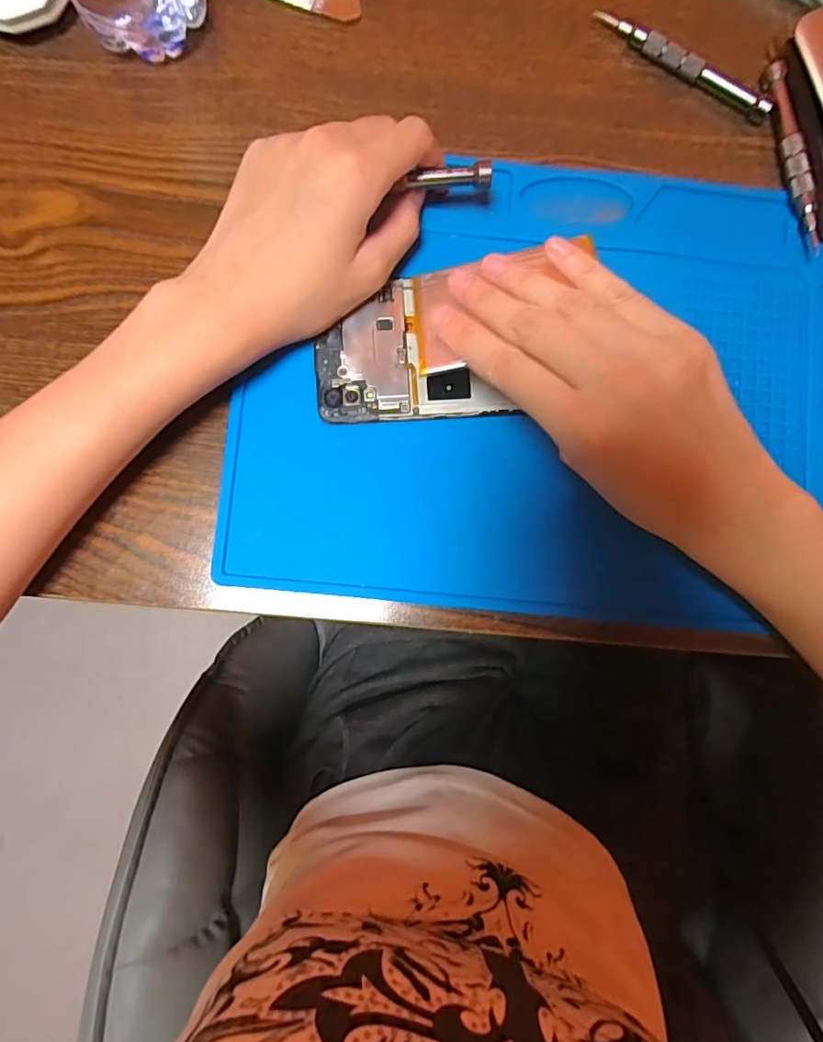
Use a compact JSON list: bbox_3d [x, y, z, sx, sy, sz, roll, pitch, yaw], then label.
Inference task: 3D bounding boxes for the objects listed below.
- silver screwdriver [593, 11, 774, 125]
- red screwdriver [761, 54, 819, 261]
[{"bbox_3d":[0.143,-0.241,0.277,0.102,0.012,0.010,32,86,1],"label":"silver screwdriver"},{"bbox_3d":[0.198,-0.189,0.272,0.012,0.009,0.104,-10,86,-2],"label":"red screwdriver"}]

